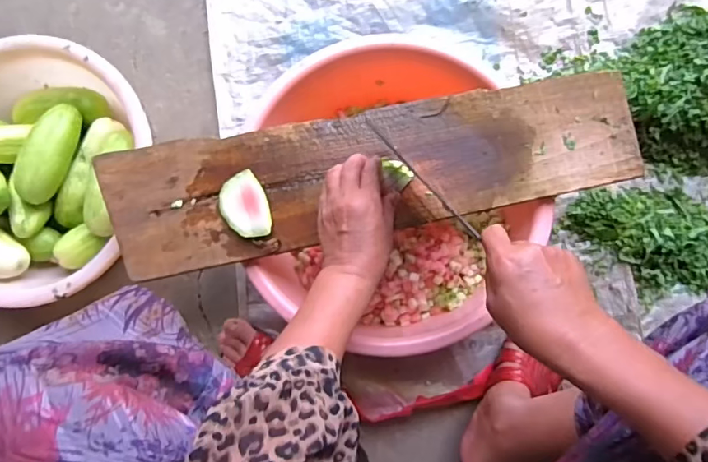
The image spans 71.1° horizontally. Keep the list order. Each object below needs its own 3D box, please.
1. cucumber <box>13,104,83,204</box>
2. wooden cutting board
[{"bbox_3d":[-0.442,-0.114,0.715,0.054,0.055,0.145,21,87,5],"label":"cucumber"},{"bbox_3d":[0.008,-0.069,0.581,0.618,0.025,0.151,-10,83,3],"label":"wooden cutting board"}]

